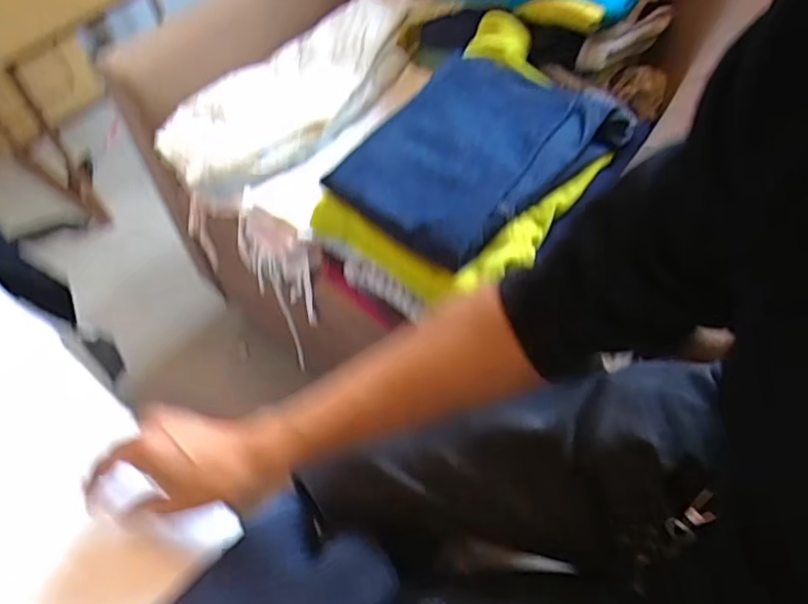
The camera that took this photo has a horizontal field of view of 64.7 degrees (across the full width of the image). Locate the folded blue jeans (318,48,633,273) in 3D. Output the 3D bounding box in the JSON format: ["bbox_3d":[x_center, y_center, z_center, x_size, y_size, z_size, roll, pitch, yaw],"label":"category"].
[{"bbox_3d":[0.082,-0.172,0.711,0.221,0.038,0.304,35,64,24],"label":"folded blue jeans"}]

